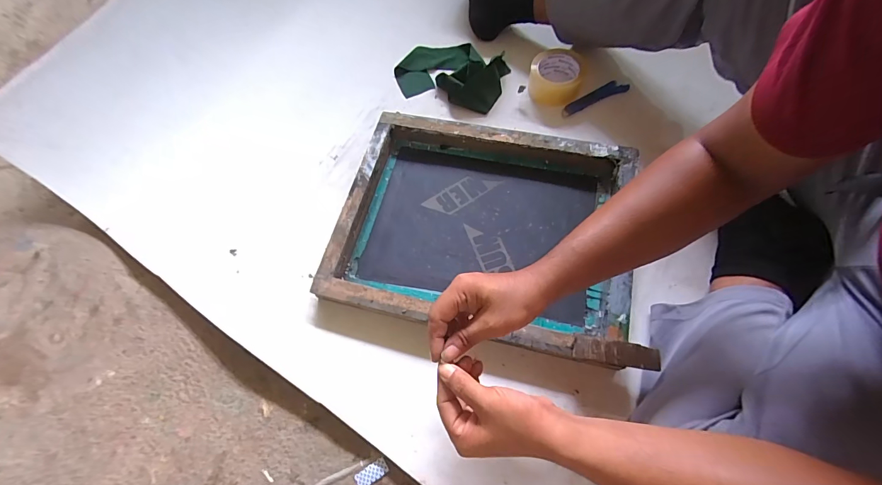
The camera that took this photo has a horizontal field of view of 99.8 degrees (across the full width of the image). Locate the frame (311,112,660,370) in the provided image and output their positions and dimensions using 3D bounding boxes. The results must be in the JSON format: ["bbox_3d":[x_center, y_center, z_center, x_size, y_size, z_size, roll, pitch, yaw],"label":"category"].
[{"bbox_3d":[0.068,-0.031,0.605,0.460,0.069,0.355,12,66,6],"label":"frame"}]

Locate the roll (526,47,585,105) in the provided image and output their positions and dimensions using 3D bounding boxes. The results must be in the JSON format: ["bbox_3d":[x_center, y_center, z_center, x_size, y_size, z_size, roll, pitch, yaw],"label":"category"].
[{"bbox_3d":[0.220,-0.318,0.717,0.093,0.056,0.097,-1,66,3],"label":"roll"}]

